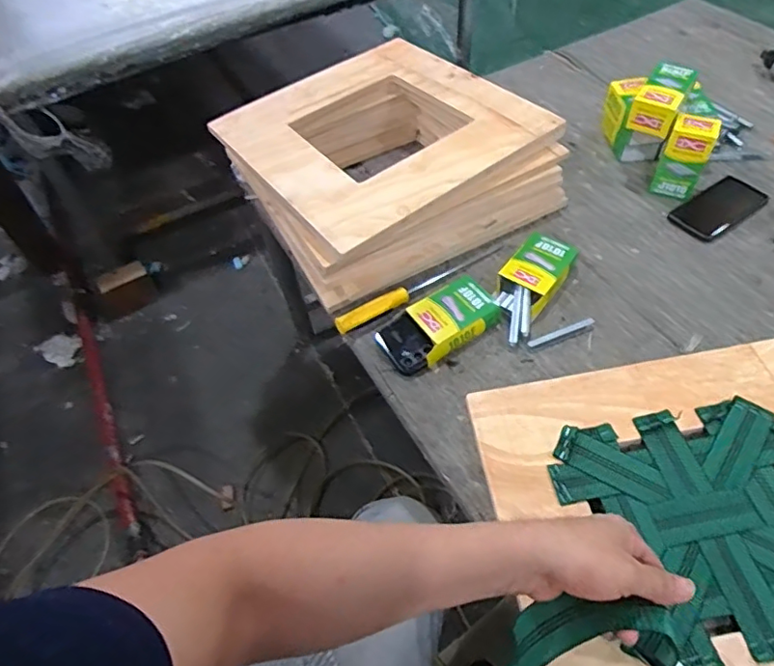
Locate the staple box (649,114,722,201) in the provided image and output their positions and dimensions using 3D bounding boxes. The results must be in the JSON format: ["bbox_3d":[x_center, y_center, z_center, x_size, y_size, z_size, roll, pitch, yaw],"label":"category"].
[{"bbox_3d":[0.476,-0.281,0.894,0.068,0.120,0.060,22,58,20],"label":"staple box"}]

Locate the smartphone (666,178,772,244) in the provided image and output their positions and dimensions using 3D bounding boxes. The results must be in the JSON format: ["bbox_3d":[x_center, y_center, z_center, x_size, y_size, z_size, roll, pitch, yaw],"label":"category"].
[{"bbox_3d":[0.533,-0.202,0.896,0.139,0.011,0.079,-36,61,-8],"label":"smartphone"}]

